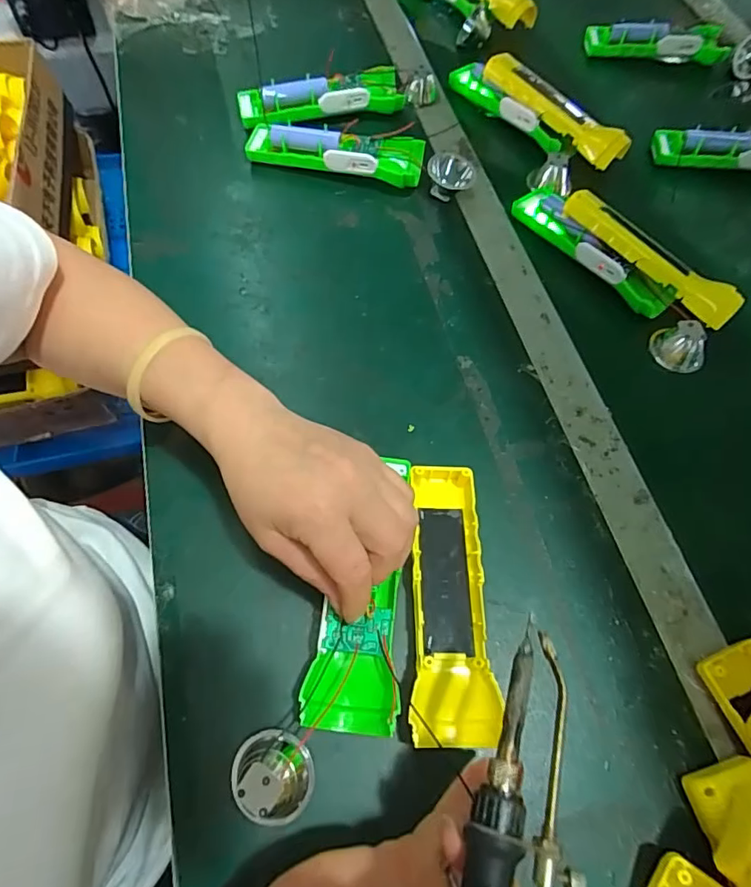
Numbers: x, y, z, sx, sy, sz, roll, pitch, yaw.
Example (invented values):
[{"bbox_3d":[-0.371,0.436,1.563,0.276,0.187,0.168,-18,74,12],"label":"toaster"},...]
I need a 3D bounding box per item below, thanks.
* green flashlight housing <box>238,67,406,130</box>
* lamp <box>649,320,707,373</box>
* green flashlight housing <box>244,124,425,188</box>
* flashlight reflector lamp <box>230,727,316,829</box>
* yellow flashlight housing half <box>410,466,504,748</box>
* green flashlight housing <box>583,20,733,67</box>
[{"bbox_3d":[-0.055,-0.347,0.517,0.164,0.035,0.049,-11,65,-8],"label":"green flashlight housing"},{"bbox_3d":[0.251,-0.079,0.425,0.019,0.039,0.041,-7,94,-31],"label":"lamp"},{"bbox_3d":[-0.039,-0.271,0.483,0.163,0.035,0.043,9,63,1],"label":"green flashlight housing"},{"bbox_3d":[-0.052,0.172,0.263,0.036,0.038,0.043,-7,64,-7],"label":"flashlight reflector lamp"},{"bbox_3d":[0.044,0.092,0.315,0.047,0.020,0.162,1,63,-3],"label":"yellow flashlight housing half"},{"bbox_3d":[0.338,-0.480,0.613,0.168,0.034,0.033,5,63,-1],"label":"green flashlight housing"}]

